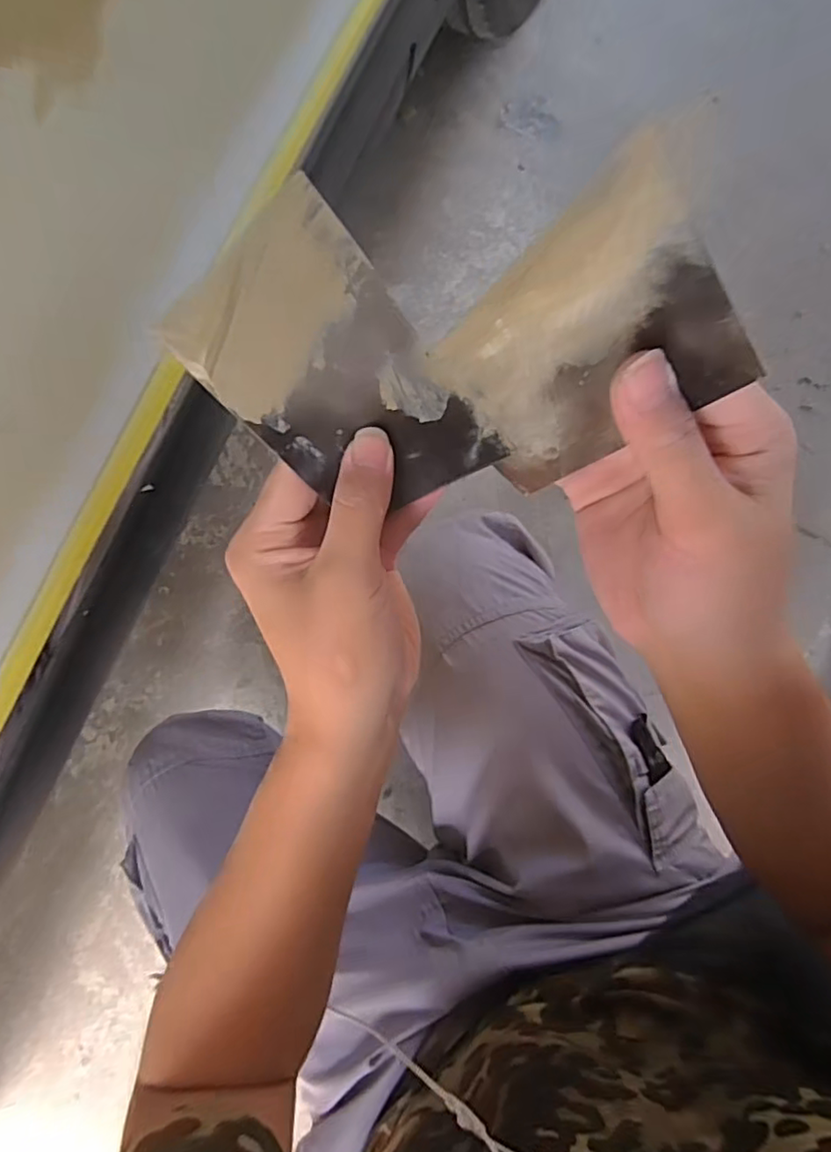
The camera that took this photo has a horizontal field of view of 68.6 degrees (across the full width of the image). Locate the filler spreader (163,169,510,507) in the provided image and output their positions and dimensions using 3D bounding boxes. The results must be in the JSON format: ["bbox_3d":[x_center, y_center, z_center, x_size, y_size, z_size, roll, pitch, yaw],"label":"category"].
[{"bbox_3d":[-0.028,-0.072,0.236,0.072,0.008,0.119,-41,120,5],"label":"filler spreader"}]

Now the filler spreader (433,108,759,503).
[{"bbox_3d":[0.055,-0.073,0.206,0.073,0.129,0.004,39,66,-15],"label":"filler spreader"}]

